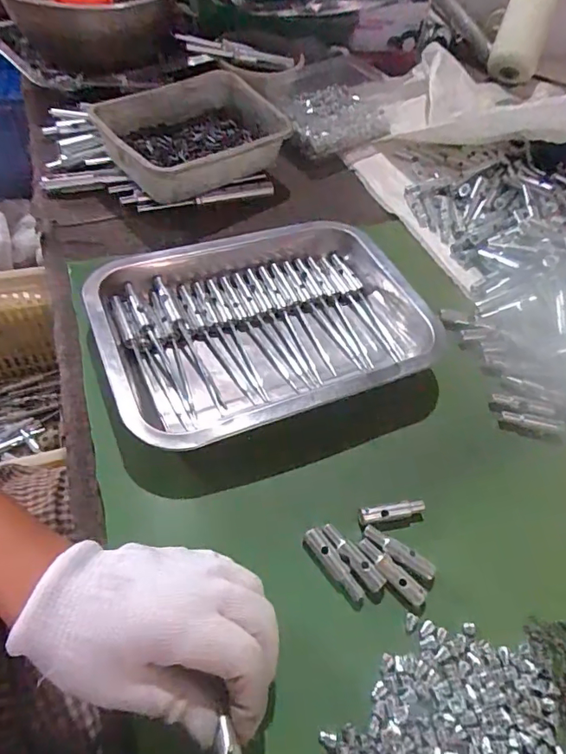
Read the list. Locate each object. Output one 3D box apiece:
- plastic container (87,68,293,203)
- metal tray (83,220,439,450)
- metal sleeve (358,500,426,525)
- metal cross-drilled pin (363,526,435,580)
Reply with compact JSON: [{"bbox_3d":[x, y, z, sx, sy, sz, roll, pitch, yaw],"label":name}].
[{"bbox_3d":[-0.090,-0.250,0.519,0.176,0.059,0.136,-32,66,-25],"label":"plastic container"},{"bbox_3d":[-0.013,-0.045,0.410,0.261,0.045,0.191,-18,61,-18],"label":"metal tray"},{"bbox_3d":[0.076,0.093,0.343,0.049,0.010,0.011,-7,58,-12],"label":"metal sleeve"},{"bbox_3d":[0.076,0.116,0.327,0.051,0.008,0.011,29,58,12],"label":"metal cross-drilled pin"}]

